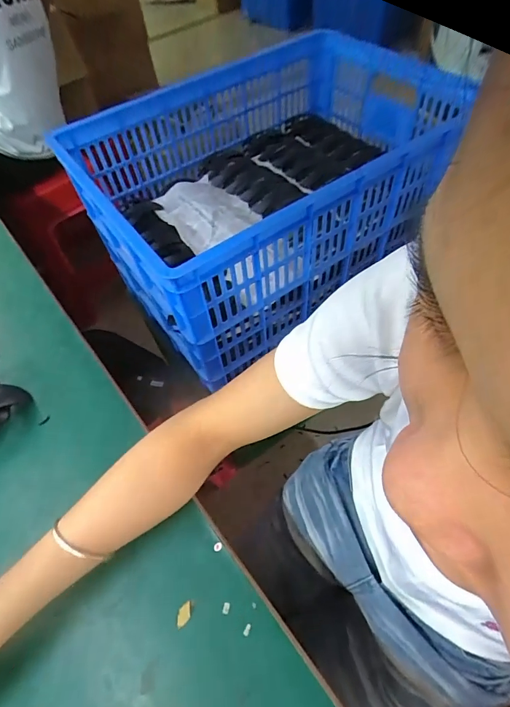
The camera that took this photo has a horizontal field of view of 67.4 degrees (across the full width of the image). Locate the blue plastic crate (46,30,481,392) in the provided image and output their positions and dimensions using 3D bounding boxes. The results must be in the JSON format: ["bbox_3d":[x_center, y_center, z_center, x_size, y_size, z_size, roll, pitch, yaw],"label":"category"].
[{"bbox_3d":[0.016,-0.350,0.772,0.635,0.282,0.516,-34,60,-15],"label":"blue plastic crate"}]

